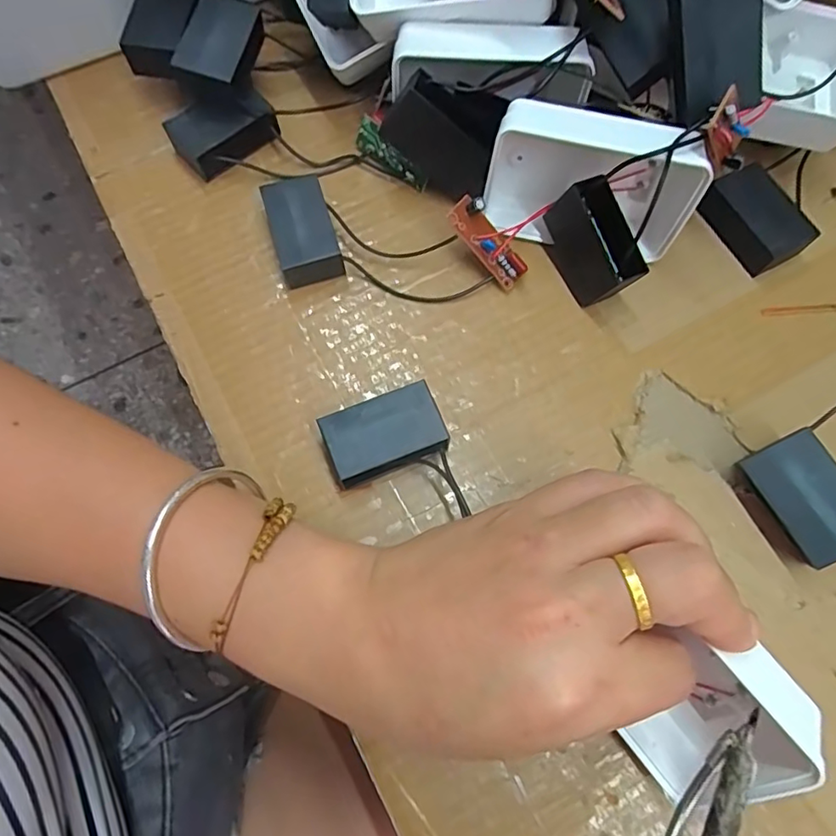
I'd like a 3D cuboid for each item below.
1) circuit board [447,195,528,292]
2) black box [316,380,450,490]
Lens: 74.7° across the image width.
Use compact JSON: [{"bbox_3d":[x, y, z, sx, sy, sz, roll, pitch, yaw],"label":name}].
[{"bbox_3d":[0.032,-0.080,0.250,0.015,0.011,0.043,-43,104,-13],"label":"circuit board"},{"bbox_3d":[-0.013,0.008,0.227,0.046,0.020,0.031,-20,73,-7],"label":"black box"}]

